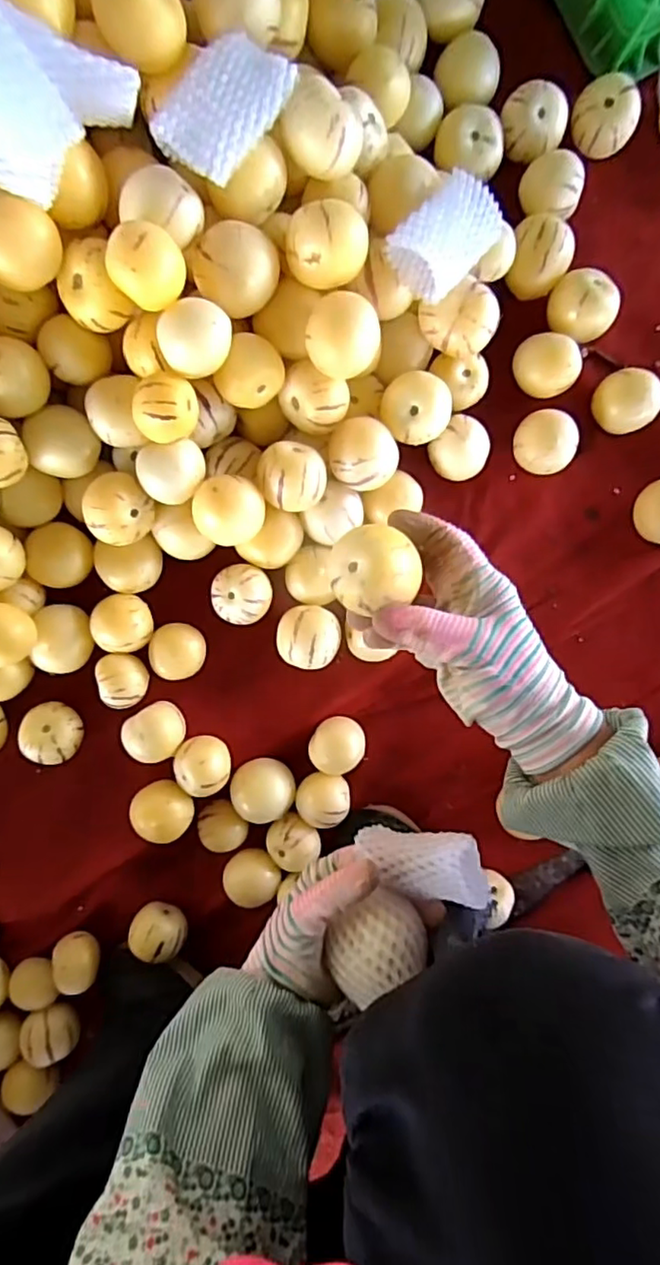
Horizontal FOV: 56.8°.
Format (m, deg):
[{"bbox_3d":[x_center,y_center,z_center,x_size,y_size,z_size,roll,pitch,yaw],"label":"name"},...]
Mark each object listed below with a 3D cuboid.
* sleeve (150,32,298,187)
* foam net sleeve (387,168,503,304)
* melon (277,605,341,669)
[{"bbox_3d":[-0.061,-0.311,0.359,0.052,0.013,0.081,35,94,-6],"label":"sleeve"},{"bbox_3d":[0.082,-0.276,0.423,0.054,0.026,0.095,45,72,-21],"label":"foam net sleeve"},{"bbox_3d":[-0.017,0.002,0.502,0.049,0.043,0.049,-2,97,-2],"label":"melon"}]

